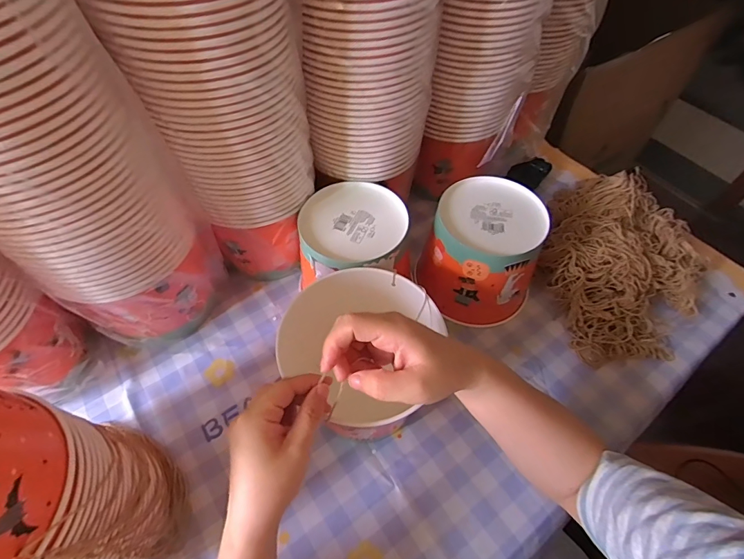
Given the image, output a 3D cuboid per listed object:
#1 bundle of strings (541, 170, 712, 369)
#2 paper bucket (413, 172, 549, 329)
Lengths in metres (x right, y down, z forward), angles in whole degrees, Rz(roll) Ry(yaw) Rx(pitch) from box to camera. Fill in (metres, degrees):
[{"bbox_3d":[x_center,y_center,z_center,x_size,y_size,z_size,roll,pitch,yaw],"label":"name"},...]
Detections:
[{"bbox_3d":[0.352,-0.031,0.554,0.209,0.065,0.320,17,58,11],"label":"bundle of strings"},{"bbox_3d":[0.144,-0.030,0.516,0.138,0.136,0.134,0,56,-1],"label":"paper bucket"}]

